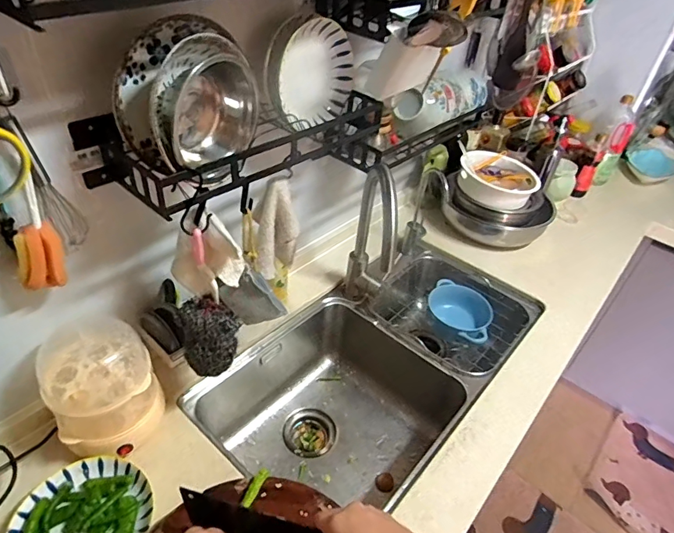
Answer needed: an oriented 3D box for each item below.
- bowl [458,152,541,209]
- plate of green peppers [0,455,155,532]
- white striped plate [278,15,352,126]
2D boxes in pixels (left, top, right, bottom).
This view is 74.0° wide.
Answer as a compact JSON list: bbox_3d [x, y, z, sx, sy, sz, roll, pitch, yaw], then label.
[{"bbox_3d":[0.440,-0.238,1.219,0.200,0.074,0.200,3,39,-3],"label":"bowl"},{"bbox_3d":[-0.339,0.343,0.596,0.160,0.031,0.167,3,39,-3],"label":"plate of green peppers"},{"bbox_3d":[-0.030,-0.318,0.739,0.032,0.150,0.156,33,47,29],"label":"white striped plate"}]

